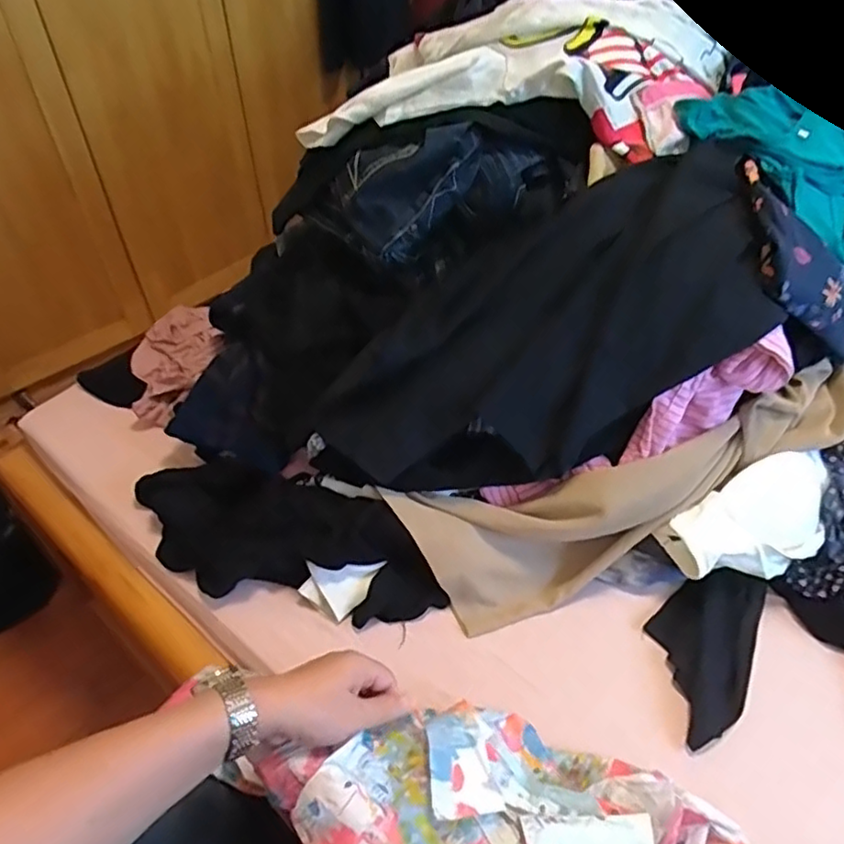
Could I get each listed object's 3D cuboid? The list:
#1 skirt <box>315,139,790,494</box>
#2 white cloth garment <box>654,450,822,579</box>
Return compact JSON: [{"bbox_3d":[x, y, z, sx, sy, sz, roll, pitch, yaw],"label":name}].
[{"bbox_3d":[0.134,-0.081,0.672,0.521,0.202,0.174,-32,44,11],"label":"skirt"},{"bbox_3d":[0.375,0.116,0.693,0.191,0.095,0.091,-19,47,-18],"label":"white cloth garment"}]

